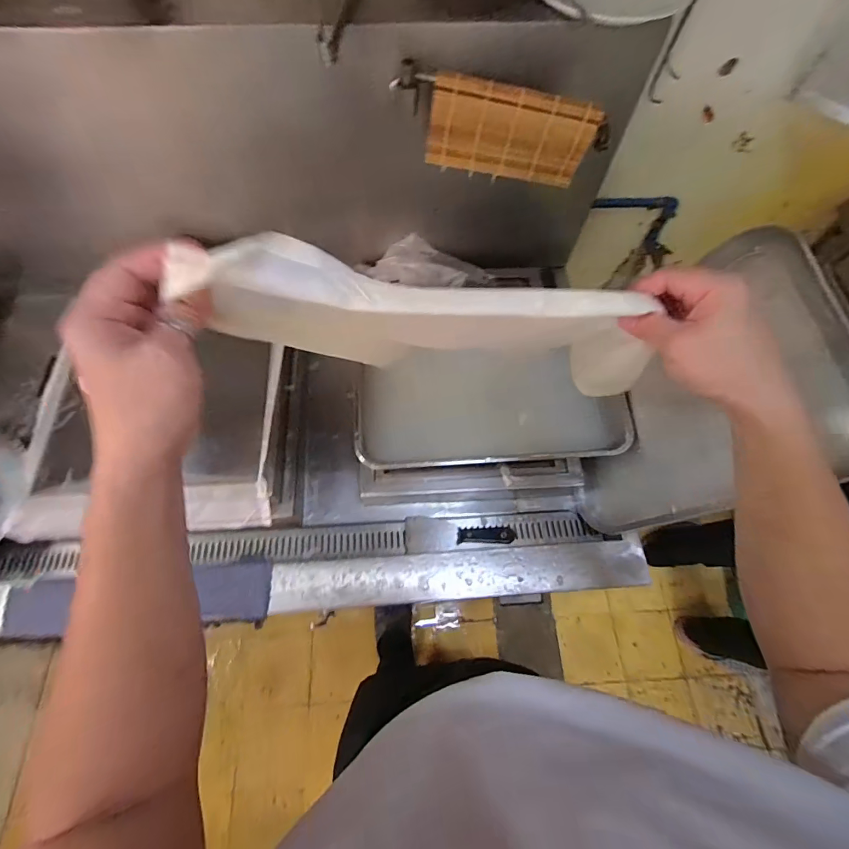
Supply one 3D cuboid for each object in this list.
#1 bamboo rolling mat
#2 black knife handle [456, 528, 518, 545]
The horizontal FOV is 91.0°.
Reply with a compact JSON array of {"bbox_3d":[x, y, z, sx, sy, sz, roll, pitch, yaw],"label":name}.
[{"bbox_3d":[0.131,-0.444,0.645,0.243,0.130,0.024,4,65,-1],"label":"bamboo rolling mat"},{"bbox_3d":[0.121,0.214,0.801,0.111,0.010,0.030,-1,65,-3],"label":"black knife handle"}]

